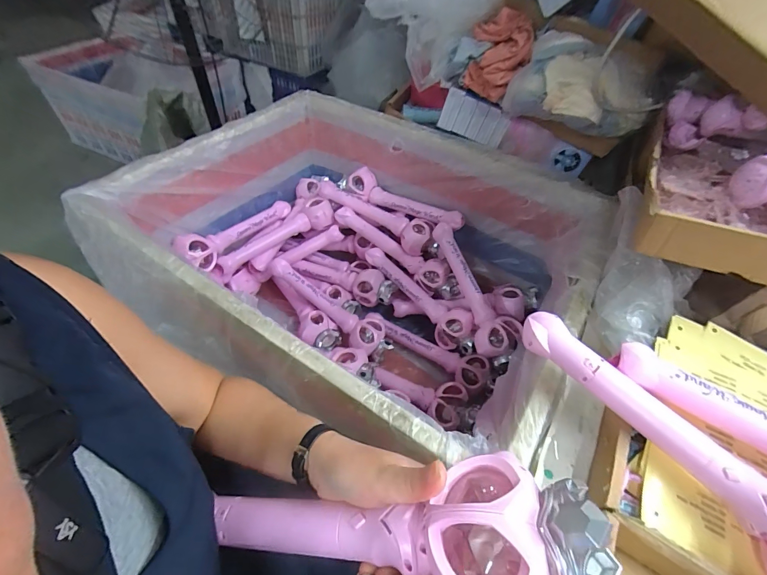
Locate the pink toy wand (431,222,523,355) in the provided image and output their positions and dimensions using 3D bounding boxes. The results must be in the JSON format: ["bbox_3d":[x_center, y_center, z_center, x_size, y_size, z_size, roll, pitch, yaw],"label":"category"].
[{"bbox_3d":[0.206,-0.004,0.832,0.104,0.063,0.331,-19,75,-19],"label":"pink toy wand"}]

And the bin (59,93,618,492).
[{"bbox_3d":[-0.056,-0.025,0.788,0.832,0.405,0.631,24,52,15],"label":"bin"}]

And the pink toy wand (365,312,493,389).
[{"bbox_3d":[0.094,0.149,0.877,0.327,0.066,0.071,27,53,17],"label":"pink toy wand"}]

